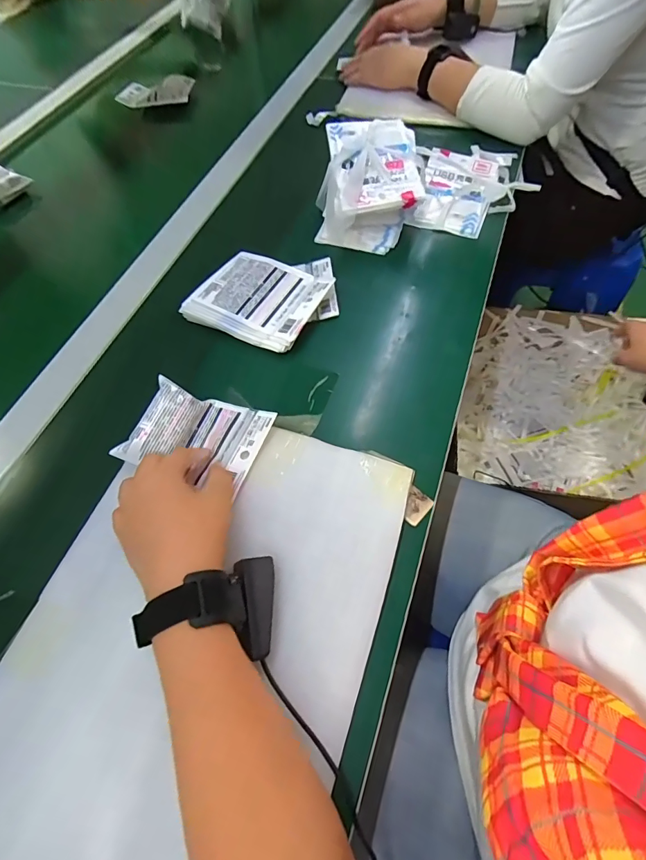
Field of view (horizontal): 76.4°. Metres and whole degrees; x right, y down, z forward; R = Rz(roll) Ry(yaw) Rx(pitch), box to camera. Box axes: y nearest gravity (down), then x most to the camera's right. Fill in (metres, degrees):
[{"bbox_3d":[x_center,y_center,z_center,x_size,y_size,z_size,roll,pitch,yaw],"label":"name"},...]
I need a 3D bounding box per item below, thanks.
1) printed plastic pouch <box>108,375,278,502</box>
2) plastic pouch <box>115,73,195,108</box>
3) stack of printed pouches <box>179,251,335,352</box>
[{"bbox_3d":[-0.116,0.002,0.388,0.120,0.032,0.085,12,63,10],"label":"printed plastic pouch"},{"bbox_3d":[-0.316,-0.644,0.783,0.134,0.027,0.073,-3,61,3],"label":"plastic pouch"},{"bbox_3d":[-0.076,-0.156,0.491,0.145,0.023,0.113,23,65,16],"label":"stack of printed pouches"}]

